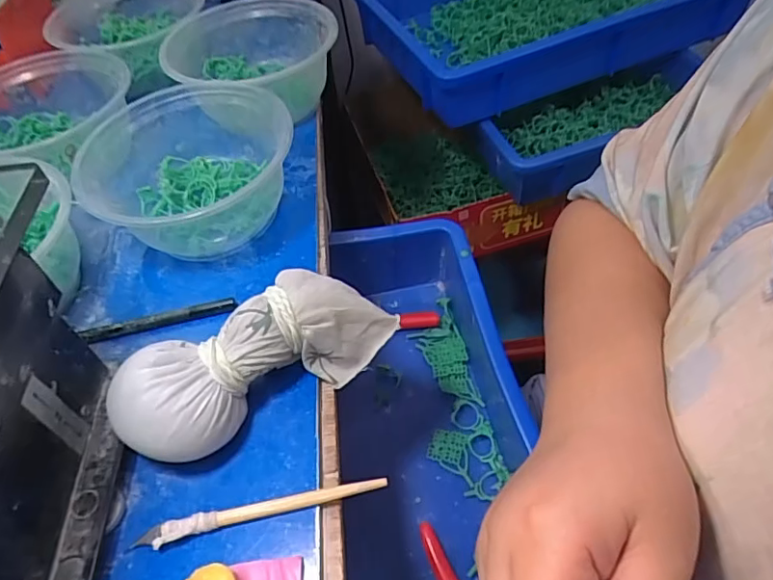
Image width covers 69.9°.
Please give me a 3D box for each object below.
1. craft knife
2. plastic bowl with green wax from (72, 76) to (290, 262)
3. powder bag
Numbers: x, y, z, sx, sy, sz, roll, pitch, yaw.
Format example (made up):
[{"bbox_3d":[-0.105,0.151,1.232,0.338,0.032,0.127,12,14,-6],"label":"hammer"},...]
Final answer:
[{"bbox_3d":[-0.057,0.103,0.257,0.115,0.008,0.010,-11,51,-4],"label":"craft knife"},{"bbox_3d":[-0.130,-0.076,0.373,0.139,0.063,0.119,-19,52,-10],"label":"plastic bowl with green wax"},{"bbox_3d":[-0.065,0.033,0.287,0.146,0.048,0.054,-33,56,-21],"label":"powder bag"}]

